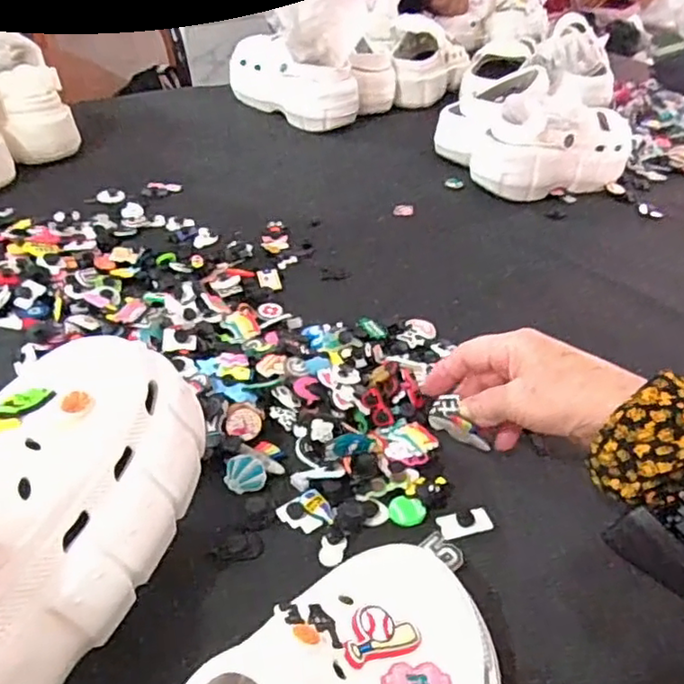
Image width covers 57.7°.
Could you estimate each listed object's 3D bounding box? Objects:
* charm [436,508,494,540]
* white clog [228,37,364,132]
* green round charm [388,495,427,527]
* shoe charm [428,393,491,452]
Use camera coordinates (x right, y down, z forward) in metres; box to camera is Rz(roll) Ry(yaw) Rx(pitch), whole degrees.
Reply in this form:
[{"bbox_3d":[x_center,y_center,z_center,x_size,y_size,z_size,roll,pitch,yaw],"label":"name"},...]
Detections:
[{"bbox_3d":[0.079,0.116,0.397,0.034,0.006,0.015,-3,40,-12],"label":"charm"},{"bbox_3d":[-0.075,-0.403,0.951,0.093,0.089,0.222,-25,48,-33],"label":"white clog"},{"bbox_3d":[0.042,0.107,0.397,0.023,0.006,0.020,17,40,13],"label":"green round charm"},{"bbox_3d":[0.081,0.056,0.422,0.013,0.024,0.047,-30,56,-36],"label":"shoe charm"}]

